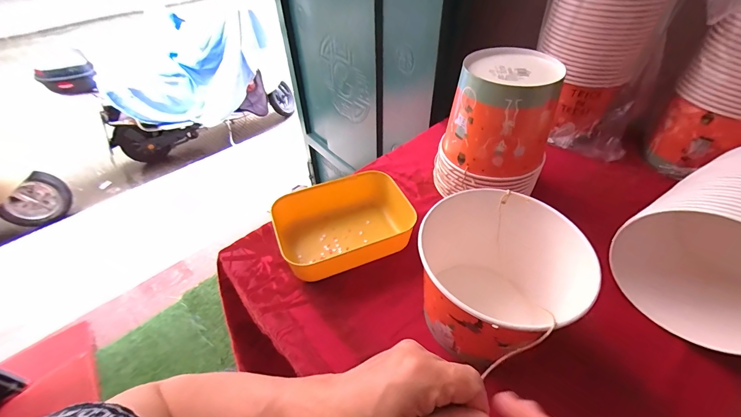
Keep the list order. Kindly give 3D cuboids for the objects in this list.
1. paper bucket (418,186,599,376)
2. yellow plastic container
[{"bbox_3d":[0.126,0.081,0.361,0.149,0.138,0.160,-1,44,1],"label":"paper bucket"},{"bbox_3d":[-0.037,0.027,0.472,0.192,0.060,0.149,-16,46,-14],"label":"yellow plastic container"}]

